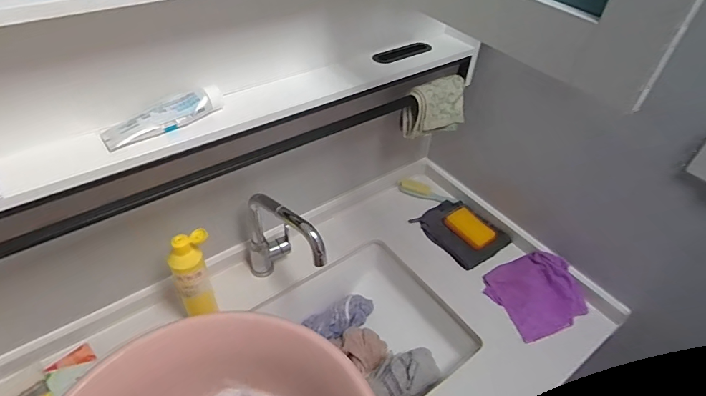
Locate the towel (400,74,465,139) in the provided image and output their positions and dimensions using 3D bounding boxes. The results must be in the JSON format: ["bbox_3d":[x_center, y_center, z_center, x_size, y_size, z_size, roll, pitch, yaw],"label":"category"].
[{"bbox_3d":[0.169,-0.185,0.885,0.129,0.105,0.051,-13,47,-19],"label":"towel"}]

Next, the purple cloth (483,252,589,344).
[{"bbox_3d":[0.379,0.192,0.890,0.166,0.051,0.166,-16,48,-22],"label":"purple cloth"}]

